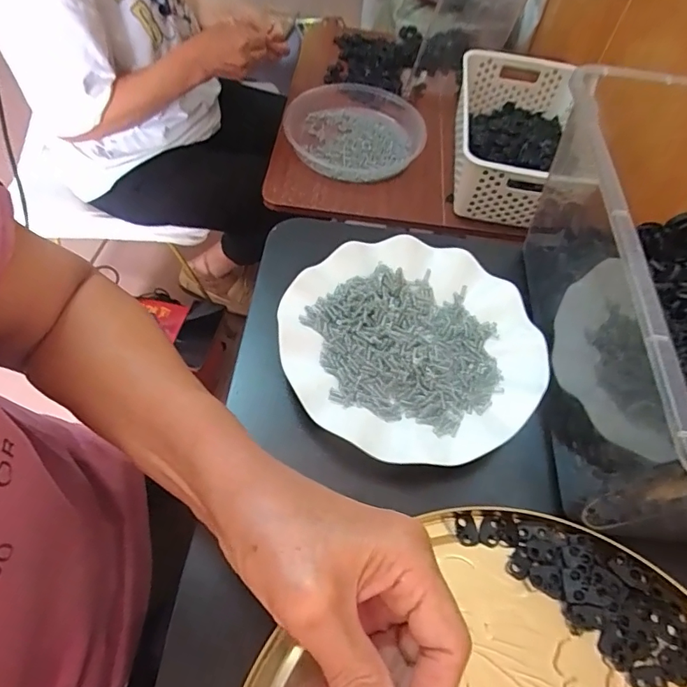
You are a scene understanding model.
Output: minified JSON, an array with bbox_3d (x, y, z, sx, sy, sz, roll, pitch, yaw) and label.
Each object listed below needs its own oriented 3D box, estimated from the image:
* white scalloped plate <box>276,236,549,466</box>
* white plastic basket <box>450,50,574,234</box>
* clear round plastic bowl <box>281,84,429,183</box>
[{"bbox_3d":[0.049,-0.003,0.348,0.178,0.018,0.178,2,57,-4],"label":"white scalloped plate"},{"bbox_3d":[0.267,-0.330,0.777,0.173,0.104,0.320,9,57,1],"label":"white plastic basket"},{"bbox_3d":[0.021,-0.370,0.832,0.233,0.040,0.238,2,57,-4],"label":"clear round plastic bowl"}]

